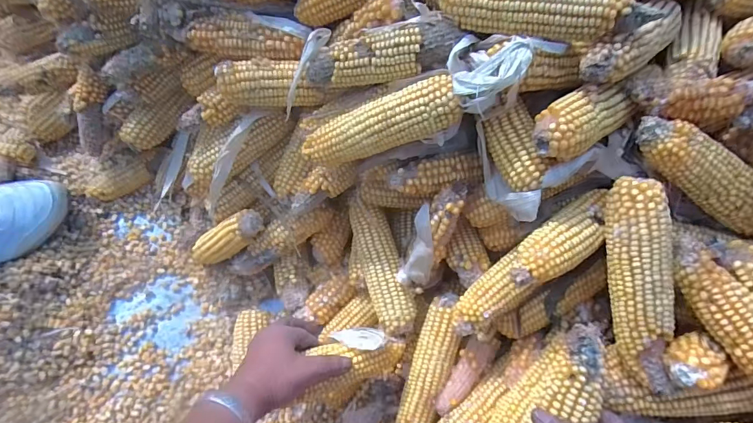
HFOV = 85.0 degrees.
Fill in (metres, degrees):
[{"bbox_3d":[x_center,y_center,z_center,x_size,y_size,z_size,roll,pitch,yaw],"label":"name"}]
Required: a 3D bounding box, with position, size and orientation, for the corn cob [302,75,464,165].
[{"bbox_3d":[0.006,-0.086,0.410,0.167,0.041,0.043,-17,60,20],"label":"corn cob"}]

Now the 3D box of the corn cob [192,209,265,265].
[{"bbox_3d":[-0.210,0.040,0.560,0.136,0.039,0.043,-30,60,24],"label":"corn cob"}]

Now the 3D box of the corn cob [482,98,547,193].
[{"bbox_3d":[0.133,-0.061,0.401,0.039,0.038,0.089,-9,66,-10],"label":"corn cob"}]

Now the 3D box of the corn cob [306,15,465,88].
[{"bbox_3d":[0.004,-0.156,0.414,0.158,0.039,0.044,-8,61,14],"label":"corn cob"}]

